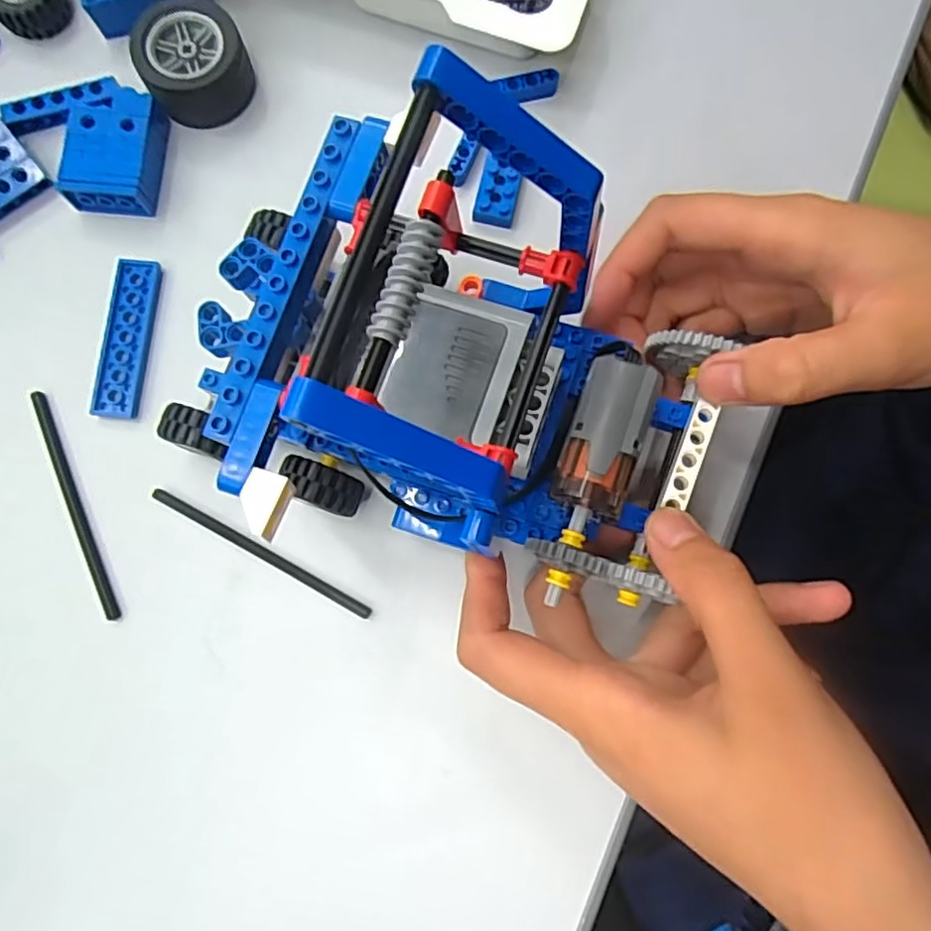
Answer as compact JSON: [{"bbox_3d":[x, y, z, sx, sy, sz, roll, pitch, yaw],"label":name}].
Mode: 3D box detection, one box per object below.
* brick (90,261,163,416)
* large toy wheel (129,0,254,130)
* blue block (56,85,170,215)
[{"bbox_3d":[-0.132,-0.050,0.254,0.017,0.005,0.063,5,79,1],"label":"brick"},{"bbox_3d":[-0.110,-0.163,0.265,0.041,0.025,0.045,0,79,0],"label":"large toy wheel"},{"bbox_3d":[-0.140,-0.127,0.261,0.035,0.014,0.048,8,79,1],"label":"blue block"}]

